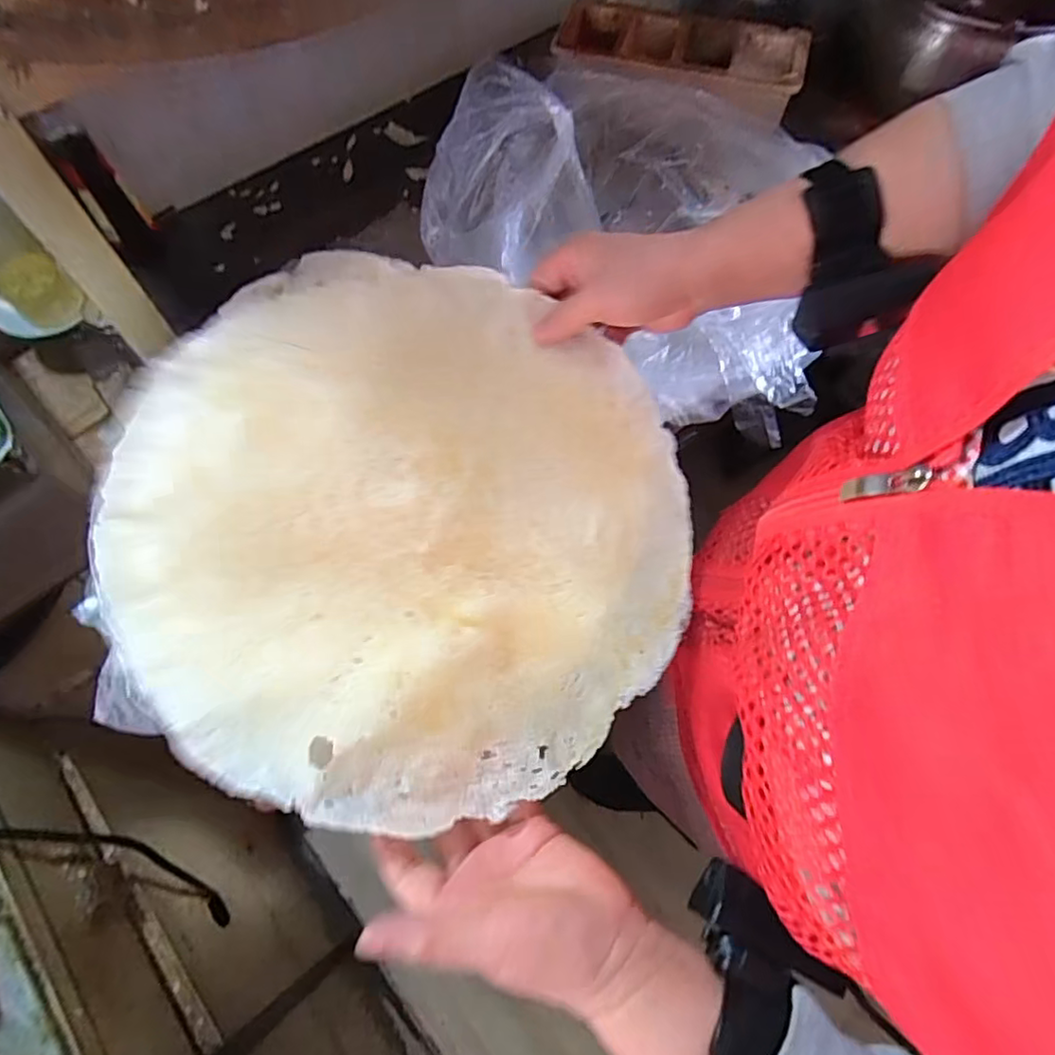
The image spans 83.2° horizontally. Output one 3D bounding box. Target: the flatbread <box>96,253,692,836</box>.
[{"bbox_3d":[-0.074,-0.005,0.367,0.330,0.069,0.322,0,68,-1],"label":"flatbread"}]

